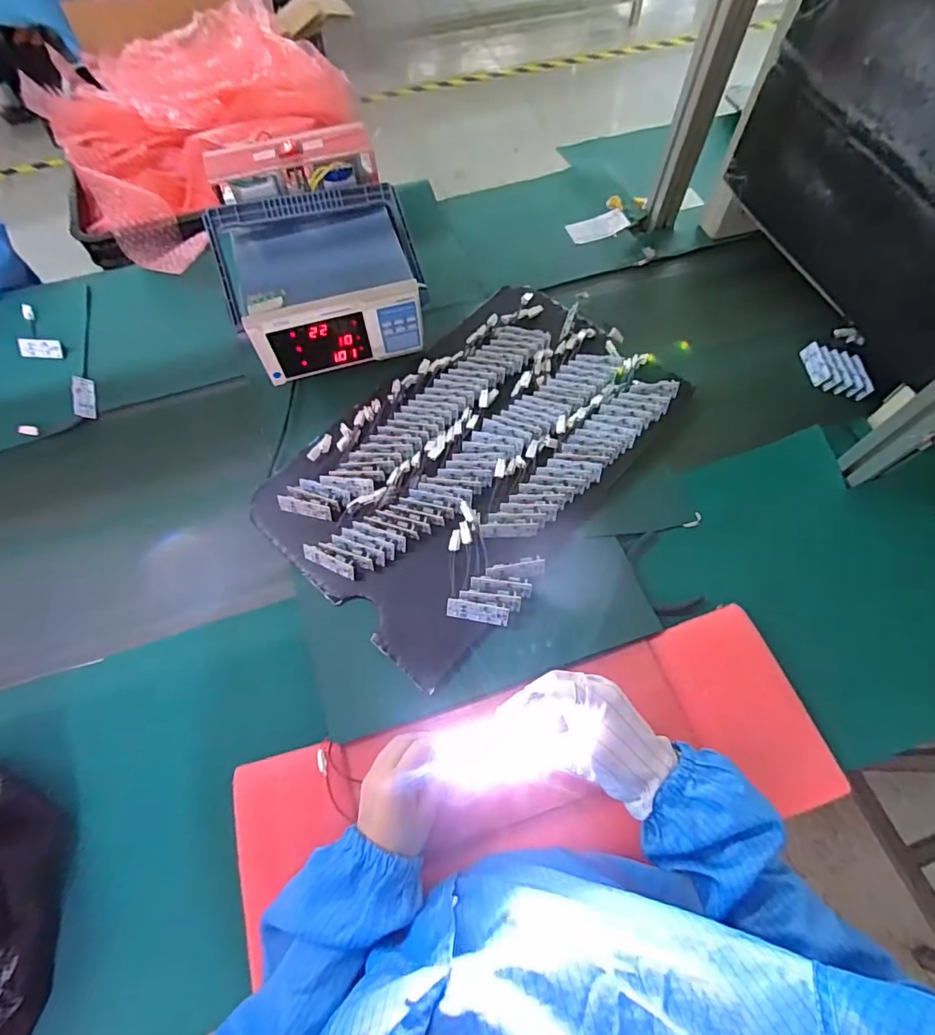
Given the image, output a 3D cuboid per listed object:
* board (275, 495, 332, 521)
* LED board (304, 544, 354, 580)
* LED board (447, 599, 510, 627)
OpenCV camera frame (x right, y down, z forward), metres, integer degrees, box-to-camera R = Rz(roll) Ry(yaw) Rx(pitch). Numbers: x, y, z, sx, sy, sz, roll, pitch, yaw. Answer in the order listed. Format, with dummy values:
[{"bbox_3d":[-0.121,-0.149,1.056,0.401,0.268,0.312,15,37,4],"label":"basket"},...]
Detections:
[{"bbox_3d":[-0.191,-0.010,0.596,0.064,0.018,0.008,13,22,1],"label":"board"},{"bbox_3d":[-0.154,0.048,0.562,0.063,0.019,0.006,26,27,7],"label":"LED board"},{"bbox_3d":[0.011,0.101,0.536,0.065,0.004,0.019,9,93,6],"label":"LED board"}]

